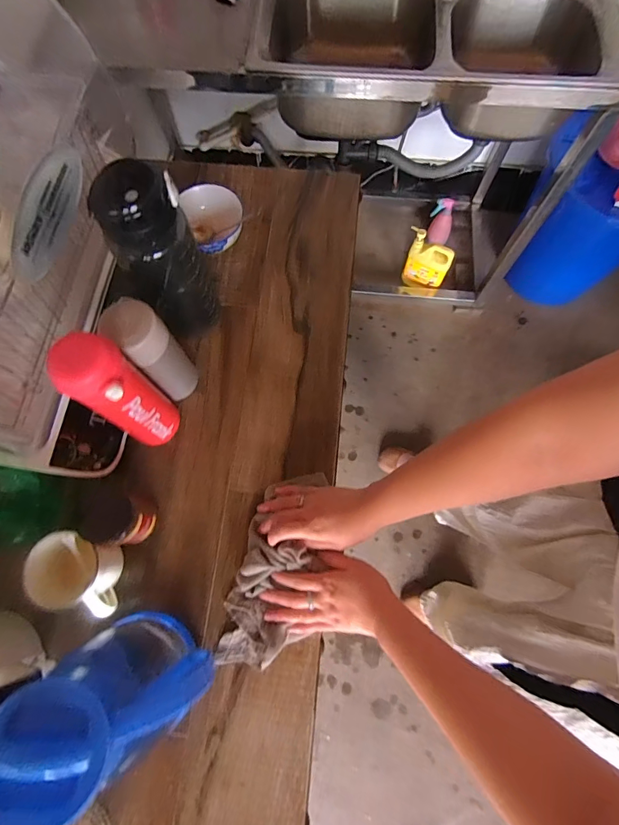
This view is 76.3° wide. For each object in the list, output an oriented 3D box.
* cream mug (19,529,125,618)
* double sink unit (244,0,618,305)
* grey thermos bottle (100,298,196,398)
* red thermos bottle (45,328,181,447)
[{"bbox_3d":[-0.282,0.200,0.499,0.100,0.092,0.089,11,74,4],"label":"cream mug"},{"bbox_3d":[0.357,-0.744,1.194,0.909,0.780,0.467,2,73,2],"label":"double sink unit"},{"bbox_3d":[-0.200,-0.076,0.525,0.058,0.185,0.055,0,73,1],"label":"grey thermos bottle"},{"bbox_3d":[-0.229,-0.016,0.476,0.075,0.218,0.066,-16,73,-4],"label":"red thermos bottle"}]

